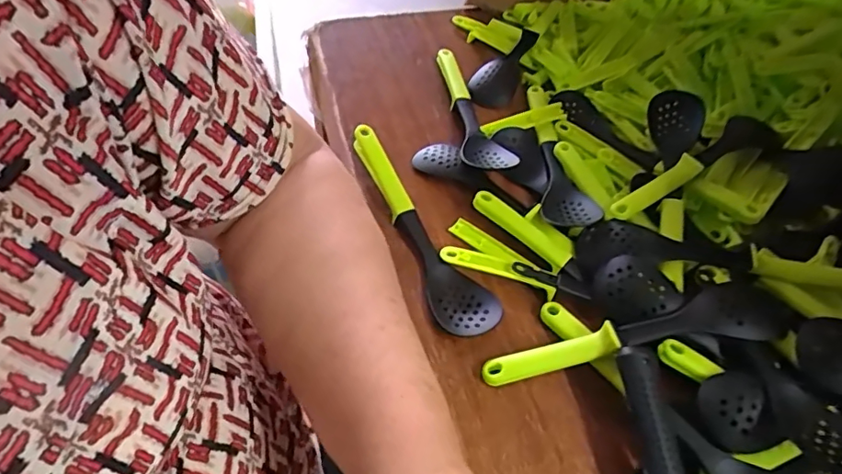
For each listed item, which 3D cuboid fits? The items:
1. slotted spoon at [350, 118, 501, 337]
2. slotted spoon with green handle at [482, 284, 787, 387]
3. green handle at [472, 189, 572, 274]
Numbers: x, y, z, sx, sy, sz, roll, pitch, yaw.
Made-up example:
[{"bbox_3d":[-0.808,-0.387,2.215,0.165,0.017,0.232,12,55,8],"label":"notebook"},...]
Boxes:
[{"bbox_3d":[-0.002,-0.009,0.357,0.037,0.033,0.170,-22,56,-17],"label":"slotted spoon"},{"bbox_3d":[0.124,0.058,0.306,0.176,0.027,0.036,-9,53,-8],"label":"slotted spoon with green handle"},{"bbox_3d":[0.068,-0.007,0.363,0.075,0.014,0.017,37,61,24],"label":"green handle"}]

